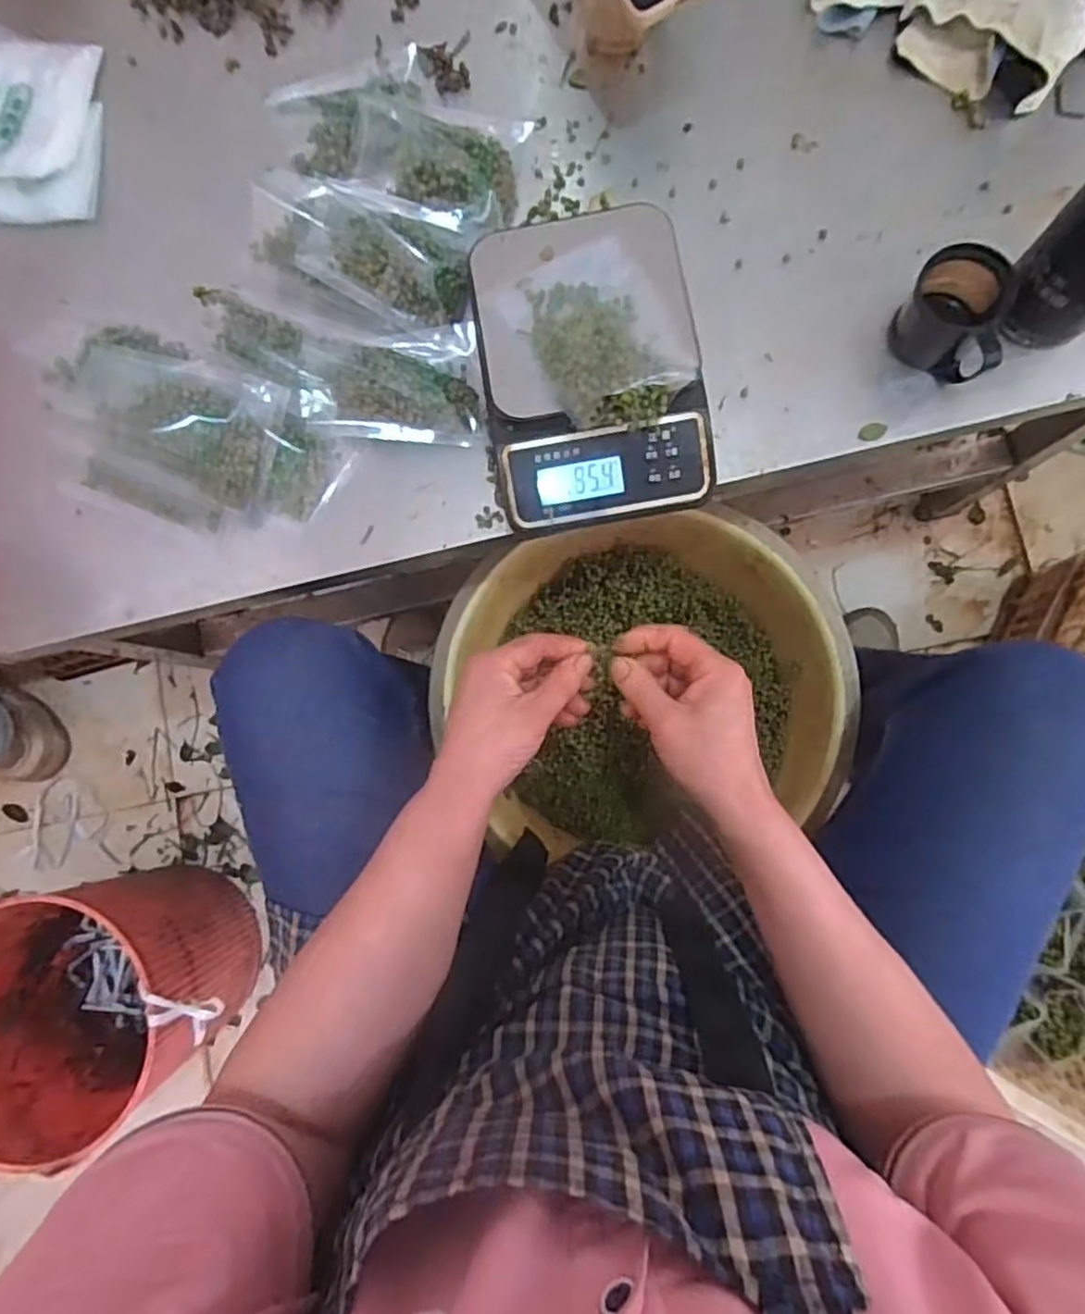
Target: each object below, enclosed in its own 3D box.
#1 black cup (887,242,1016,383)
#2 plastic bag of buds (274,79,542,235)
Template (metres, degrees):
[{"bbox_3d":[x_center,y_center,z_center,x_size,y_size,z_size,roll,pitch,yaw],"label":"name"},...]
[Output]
[{"bbox_3d":[0.290,-0.239,0.483,0.076,0.051,0.074,0,84,3],"label":"black cup"},{"bbox_3d":[-0.109,-0.398,0.534,0.191,0.048,0.123,20,85,5],"label":"plastic bag of buds"}]

